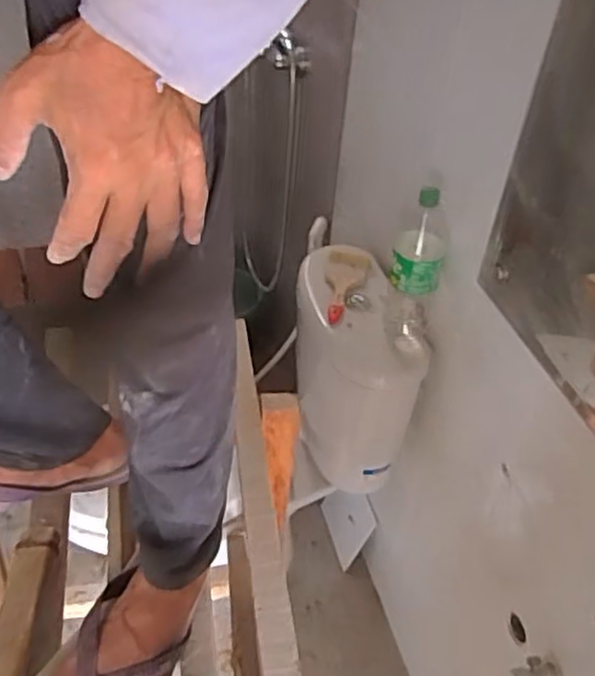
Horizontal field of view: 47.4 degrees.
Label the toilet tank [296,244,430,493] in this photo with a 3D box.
[{"bbox_3d":[0.093,0.062,1.267,0.163,0.349,0.328,-6,42,-13],"label":"toilet tank"}]

